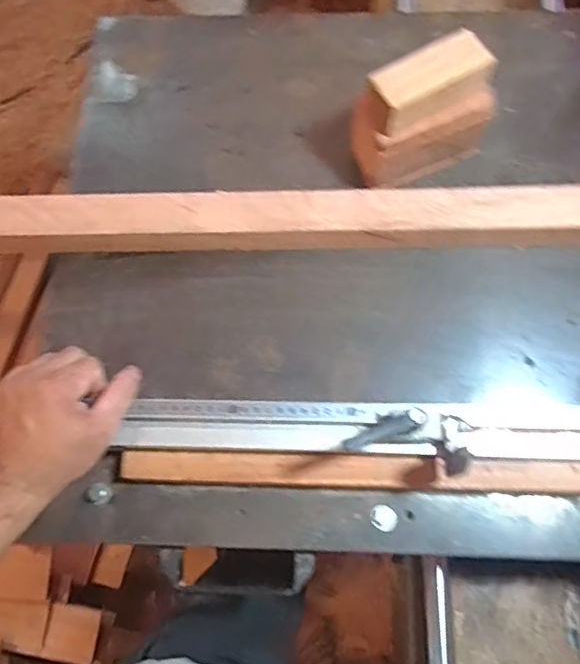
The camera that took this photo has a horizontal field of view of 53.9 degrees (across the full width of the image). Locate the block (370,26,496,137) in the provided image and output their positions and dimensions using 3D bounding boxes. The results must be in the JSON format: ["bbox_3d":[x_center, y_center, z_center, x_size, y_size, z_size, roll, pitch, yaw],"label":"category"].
[{"bbox_3d":[0.120,-0.222,0.510,0.114,0.041,0.045,-28,71,-9],"label":"block"}]

